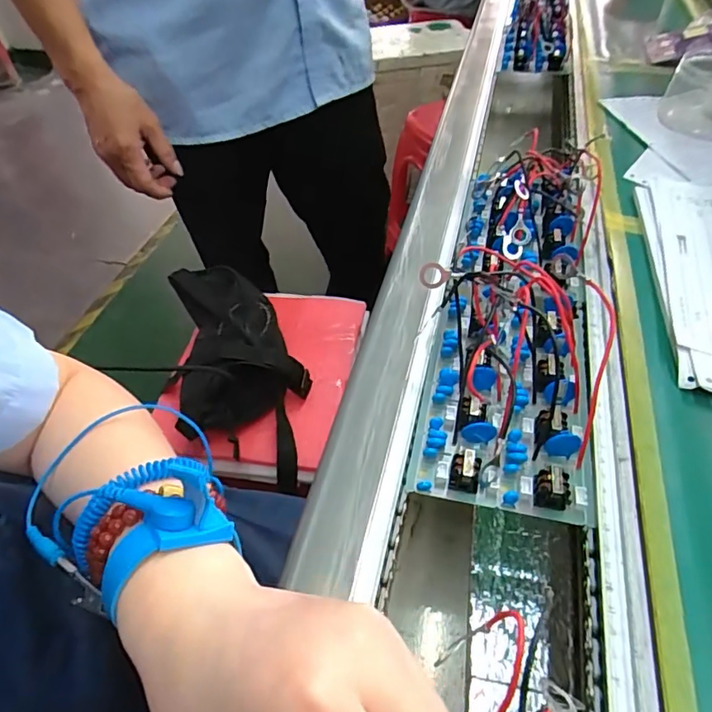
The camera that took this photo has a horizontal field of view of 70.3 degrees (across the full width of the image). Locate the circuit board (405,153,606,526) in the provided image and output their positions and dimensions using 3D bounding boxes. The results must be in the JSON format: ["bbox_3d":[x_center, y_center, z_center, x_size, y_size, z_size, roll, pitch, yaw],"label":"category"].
[{"bbox_3d":[0.121,-0.056,0.359,0.108,0.053,0.335,9,49,13],"label":"circuit board"}]

